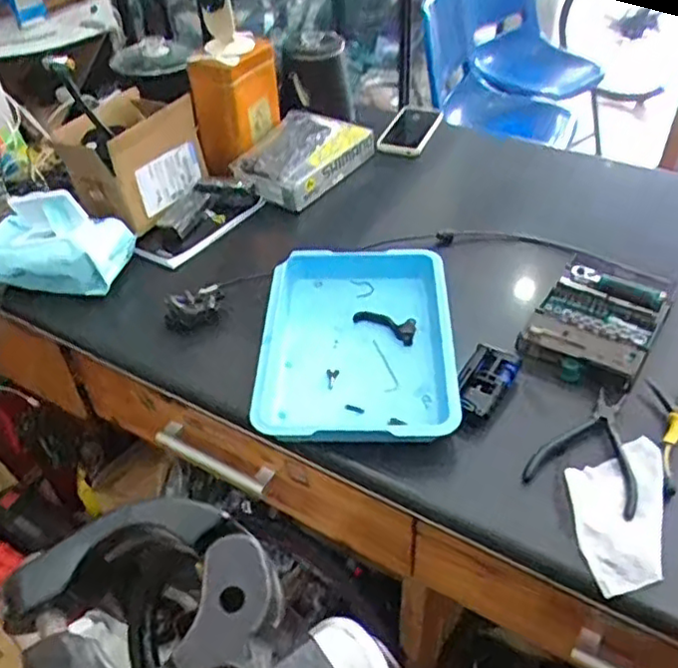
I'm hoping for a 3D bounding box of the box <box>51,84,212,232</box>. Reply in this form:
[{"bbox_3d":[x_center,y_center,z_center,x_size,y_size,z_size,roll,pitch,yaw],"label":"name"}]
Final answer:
[{"bbox_3d":[-0.310,-0.267,1.033,0.140,0.149,0.176,20,47,24],"label":"box"}]

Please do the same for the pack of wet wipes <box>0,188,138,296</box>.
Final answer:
[{"bbox_3d":[-0.400,-0.131,0.933,0.186,0.110,0.113,5,43,10],"label":"pack of wet wipes"}]

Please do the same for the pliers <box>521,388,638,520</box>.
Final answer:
[{"bbox_3d":[0.272,0.115,0.721,0.109,0.022,0.146,18,46,22],"label":"pliers"}]

